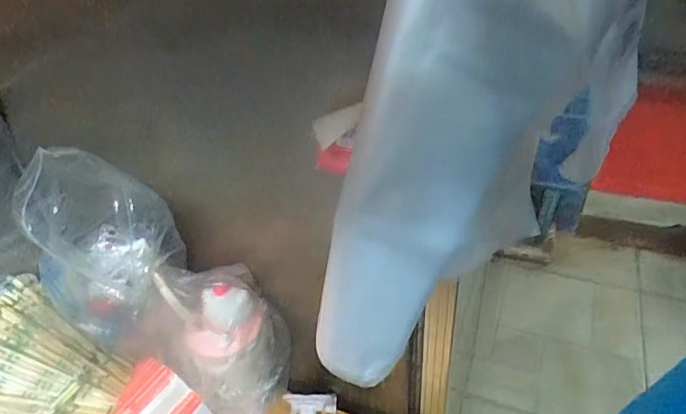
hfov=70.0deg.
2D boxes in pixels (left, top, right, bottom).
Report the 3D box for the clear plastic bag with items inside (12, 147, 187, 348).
[{"bbox_3d":[-0.271,0.047,0.549,0.151,0.194,0.101,3,44,9],"label":"clear plastic bag with items inside"}]

